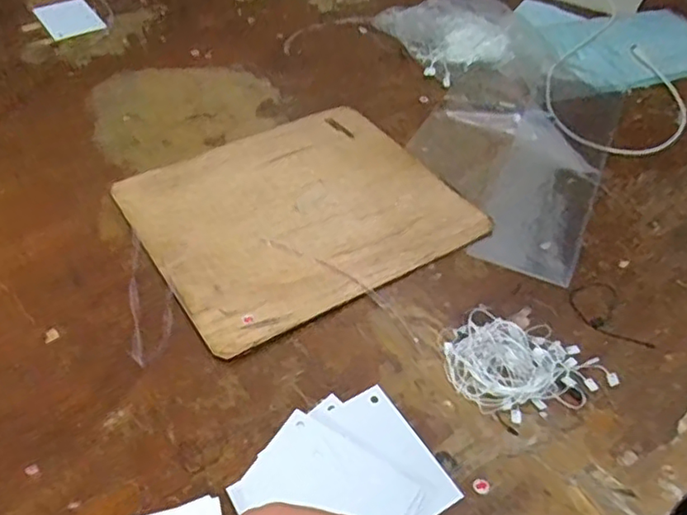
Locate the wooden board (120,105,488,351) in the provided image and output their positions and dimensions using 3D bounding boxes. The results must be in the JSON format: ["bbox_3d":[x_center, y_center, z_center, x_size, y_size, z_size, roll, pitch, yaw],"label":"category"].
[{"bbox_3d":[-0.043,-0.048,0.594,0.286,0.008,0.239,-24,52,-24],"label":"wooden board"}]

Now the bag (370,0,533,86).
[{"bbox_3d":[0.160,-0.314,0.846,0.175,0.033,0.198,-16,49,-17],"label":"bag"}]

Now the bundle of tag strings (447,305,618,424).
[{"bbox_3d":[0.143,0.080,0.465,0.123,0.029,0.072,1,46,-2],"label":"bundle of tag strings"}]

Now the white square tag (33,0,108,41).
[{"bbox_3d":[-0.379,-0.332,0.848,0.071,0.007,0.095,-27,54,-26],"label":"white square tag"}]

